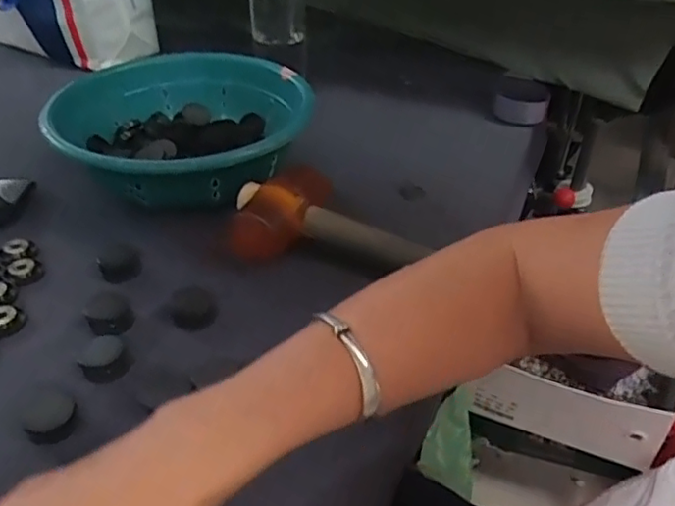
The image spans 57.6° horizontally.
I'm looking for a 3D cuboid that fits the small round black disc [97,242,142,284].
[{"bbox_3d":[-0.189,0.008,0.534,0.033,0.020,0.031,0,37,0],"label":"small round black disc"}]

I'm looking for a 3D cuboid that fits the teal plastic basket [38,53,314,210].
[{"bbox_3d":[-0.156,-0.126,0.653,0.256,0.082,0.244,0,37,0],"label":"teal plastic basket"}]

